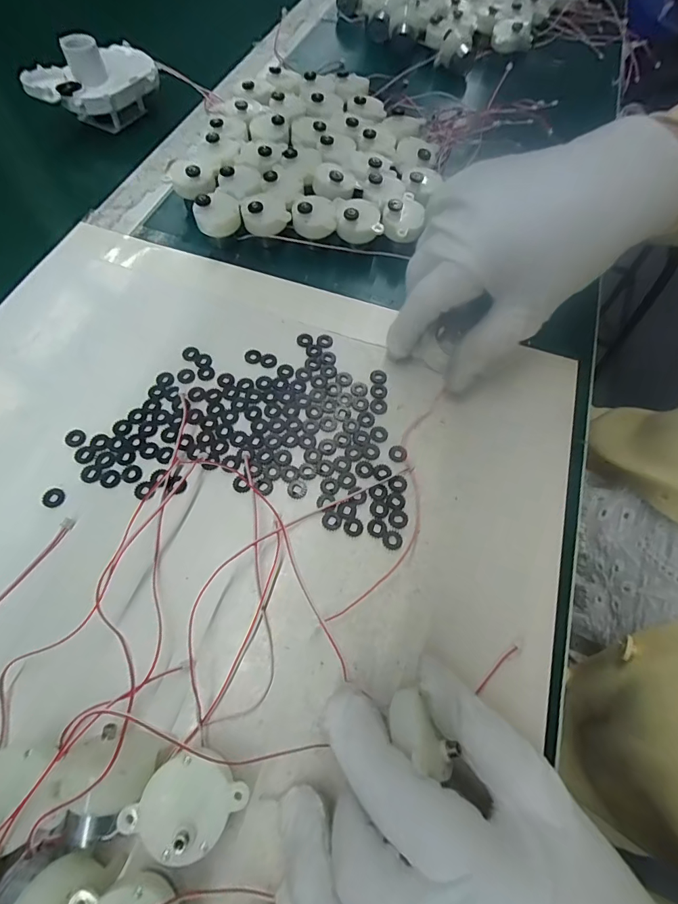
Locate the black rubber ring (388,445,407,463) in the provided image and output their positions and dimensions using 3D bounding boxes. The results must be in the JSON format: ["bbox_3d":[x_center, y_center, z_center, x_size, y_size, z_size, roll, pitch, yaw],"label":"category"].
[{"bbox_3d":[0.035,0.001,0.245,0.010,0.004,0.011,1,64,-2],"label":"black rubber ring"}]

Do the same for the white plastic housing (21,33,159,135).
[{"bbox_3d":[-0.209,-0.317,0.357,0.104,0.056,0.053,-31,69,-16],"label":"white plastic housing"}]

